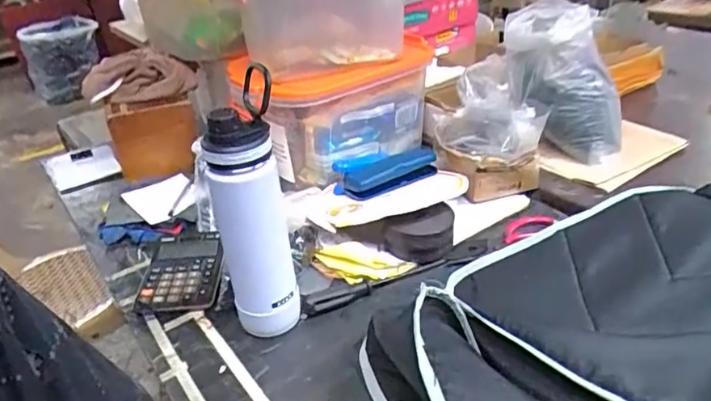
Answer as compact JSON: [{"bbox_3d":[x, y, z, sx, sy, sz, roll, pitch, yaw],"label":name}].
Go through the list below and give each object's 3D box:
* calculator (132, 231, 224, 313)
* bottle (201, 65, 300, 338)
[{"bbox_3d":[-0.233,0.092,0.736,0.108,0.014,0.147,-7,38,2],"label":"calculator"},{"bbox_3d":[-0.115,0.026,0.591,0.079,0.277,0.083,-17,30,-12],"label":"bottle"}]

